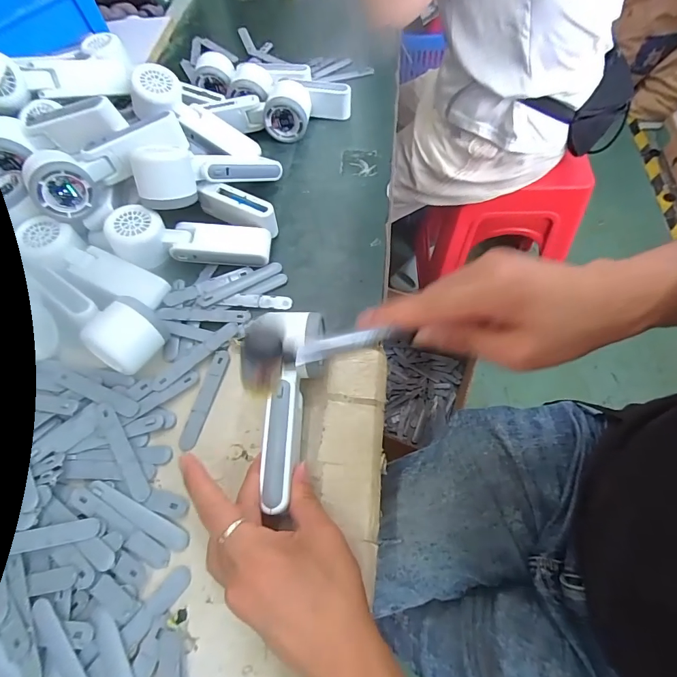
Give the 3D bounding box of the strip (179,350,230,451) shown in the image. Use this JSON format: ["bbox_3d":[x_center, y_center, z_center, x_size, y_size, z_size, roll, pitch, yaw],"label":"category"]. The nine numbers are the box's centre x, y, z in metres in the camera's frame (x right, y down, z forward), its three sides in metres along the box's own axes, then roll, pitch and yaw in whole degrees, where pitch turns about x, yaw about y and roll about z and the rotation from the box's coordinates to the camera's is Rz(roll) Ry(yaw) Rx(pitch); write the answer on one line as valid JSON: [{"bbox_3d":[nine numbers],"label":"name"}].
[{"bbox_3d":[-0.123,0.055,0.369,0.016,0.004,0.094,12,66,8],"label":"strip"}]

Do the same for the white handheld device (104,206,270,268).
[{"bbox_3d":[-0.160,-0.109,0.436,0.166,0.048,0.057,-3,60,-1],"label":"white handheld device"}]

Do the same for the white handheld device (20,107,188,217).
[{"bbox_3d":[-0.251,-0.196,0.436,0.169,0.054,0.060,-38,64,-15],"label":"white handheld device"}]

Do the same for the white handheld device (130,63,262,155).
[{"bbox_3d":[-0.183,-0.279,0.513,0.171,0.045,0.061,29,61,-14],"label":"white handheld device"}]

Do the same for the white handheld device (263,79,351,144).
[{"bbox_3d":[-0.041,-0.317,0.549,0.113,0.050,0.076,3,60,2],"label":"white handheld device"}]

